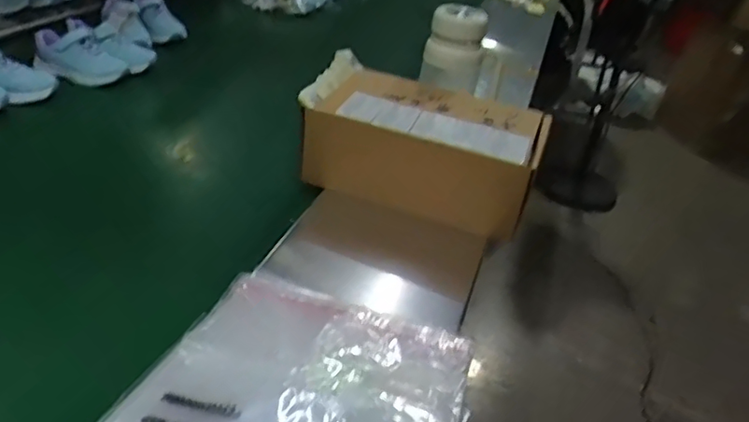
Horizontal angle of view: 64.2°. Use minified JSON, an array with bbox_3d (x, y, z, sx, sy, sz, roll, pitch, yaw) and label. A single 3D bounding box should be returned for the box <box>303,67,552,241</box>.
[{"bbox_3d":[0.072,-0.088,0.863,0.309,0.122,0.176,16,35,13],"label":"box"}]

